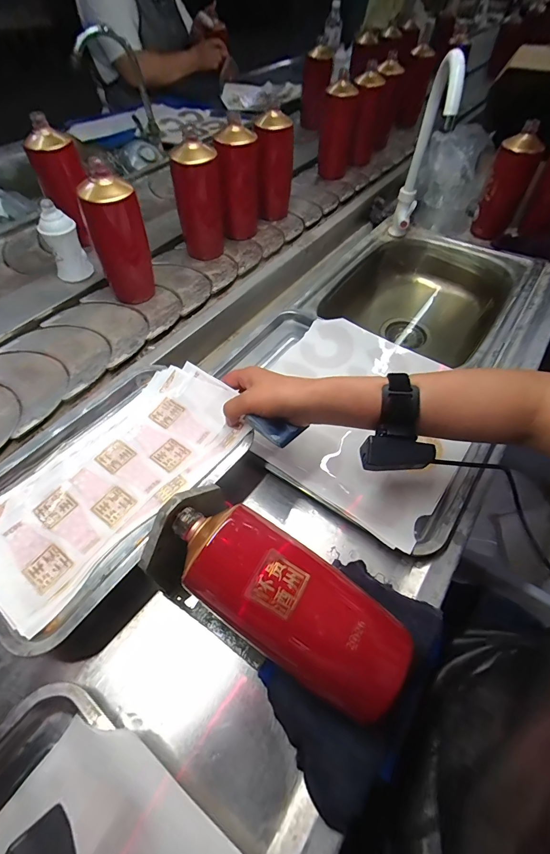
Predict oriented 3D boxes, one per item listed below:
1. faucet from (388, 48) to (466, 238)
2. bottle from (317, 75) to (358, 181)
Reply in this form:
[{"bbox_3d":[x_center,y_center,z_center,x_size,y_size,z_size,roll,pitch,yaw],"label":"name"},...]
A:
[{"bbox_3d":[0.265,-0.466,0.684,0.043,0.321,0.199,12,56,7],"label":"faucet"},{"bbox_3d":[0.146,-0.700,0.886,0.077,0.178,0.060,7,57,-2],"label":"bottle"}]

